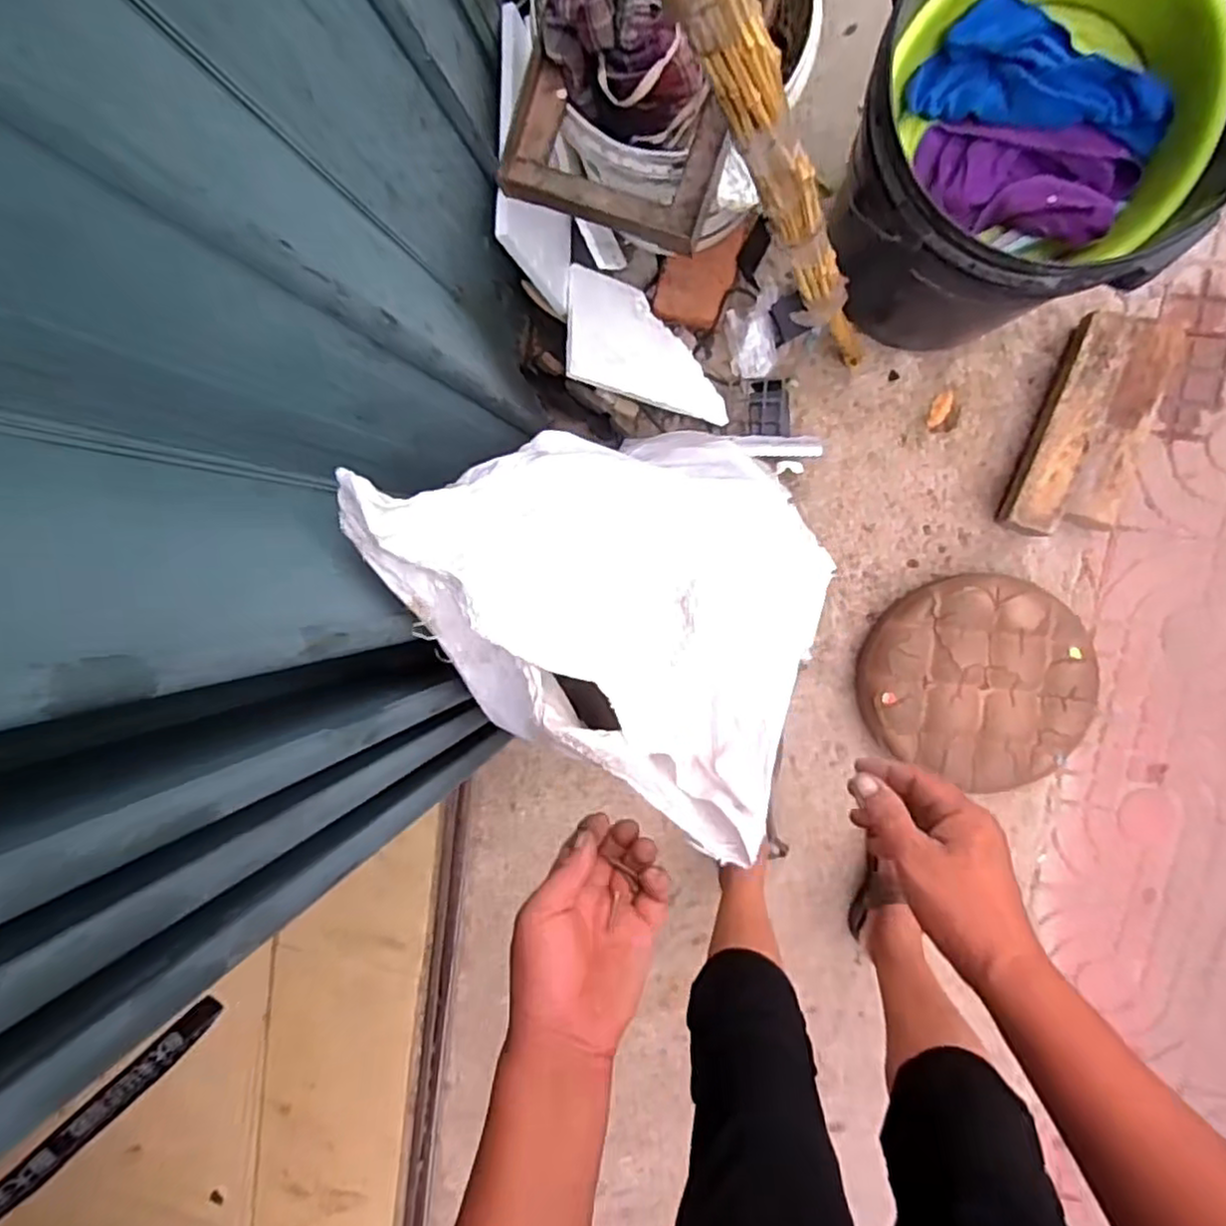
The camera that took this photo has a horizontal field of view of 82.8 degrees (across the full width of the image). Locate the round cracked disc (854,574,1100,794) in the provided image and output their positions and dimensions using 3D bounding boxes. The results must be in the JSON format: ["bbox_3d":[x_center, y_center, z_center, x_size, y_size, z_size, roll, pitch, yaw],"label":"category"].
[{"bbox_3d":[0.547,0.098,1.046,0.315,0.070,0.292,1,95,11],"label":"round cracked disc"}]

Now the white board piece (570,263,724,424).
[{"bbox_3d":[0.054,-0.393,1.028,0.264,0.011,0.168,9,79,-27],"label":"white board piece"}]

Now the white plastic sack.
[{"bbox_3d":[-0.010,-0.012,0.561,0.374,0.226,0.279,7,97,10],"label":"white plastic sack"}]

